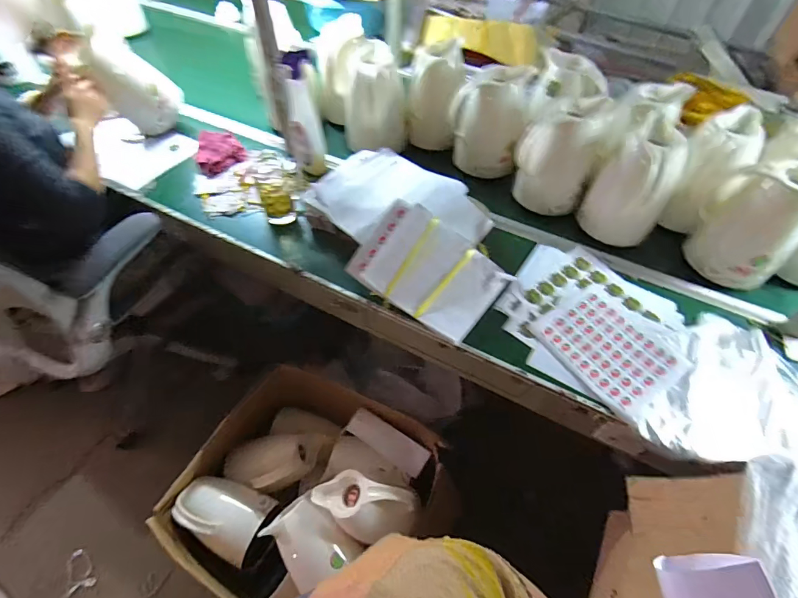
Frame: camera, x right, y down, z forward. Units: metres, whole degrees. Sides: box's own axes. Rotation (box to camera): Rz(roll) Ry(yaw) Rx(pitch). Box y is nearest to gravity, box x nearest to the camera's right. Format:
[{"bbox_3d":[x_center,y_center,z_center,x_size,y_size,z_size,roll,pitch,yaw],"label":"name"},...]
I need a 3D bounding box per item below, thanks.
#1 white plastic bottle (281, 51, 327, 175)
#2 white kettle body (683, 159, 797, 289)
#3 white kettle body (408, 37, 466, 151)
[{"bbox_3d":[-0.223,-0.428,0.968,0.088,0.253,0.078,-13,54,-7],"label":"white plastic bottle"},{"bbox_3d":[0.707,-0.156,0.822,0.133,0.212,0.175,-38,61,-23],"label":"white kettle body"},{"bbox_3d":[0.099,-0.545,1.106,0.125,0.227,0.141,7,54,7],"label":"white kettle body"}]

